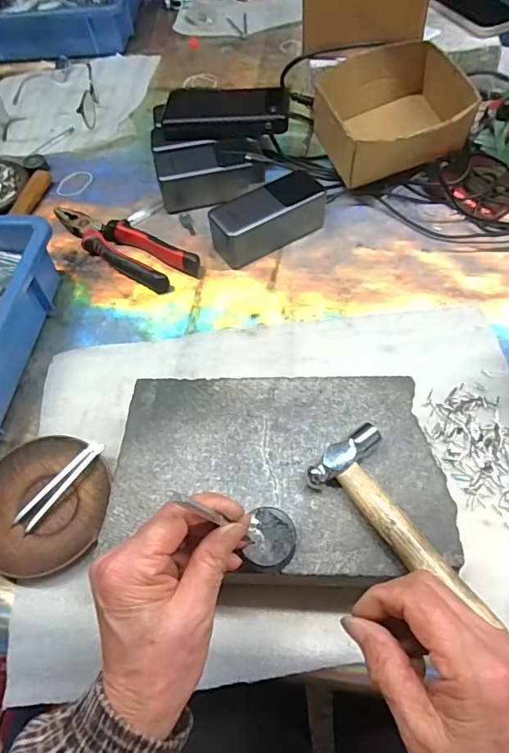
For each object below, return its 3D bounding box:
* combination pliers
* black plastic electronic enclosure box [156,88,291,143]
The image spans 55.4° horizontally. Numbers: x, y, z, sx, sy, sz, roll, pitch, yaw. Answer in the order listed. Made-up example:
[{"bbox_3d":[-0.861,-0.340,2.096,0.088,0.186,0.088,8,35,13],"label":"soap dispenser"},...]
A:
[{"bbox_3d":[-0.160,-0.155,0.571,0.212,0.024,0.053,29,64,20],"label":"combination pliers"},{"bbox_3d":[-0.037,-0.329,0.607,0.159,0.033,0.058,0,58,4],"label":"black plastic electronic enclosure box"}]

